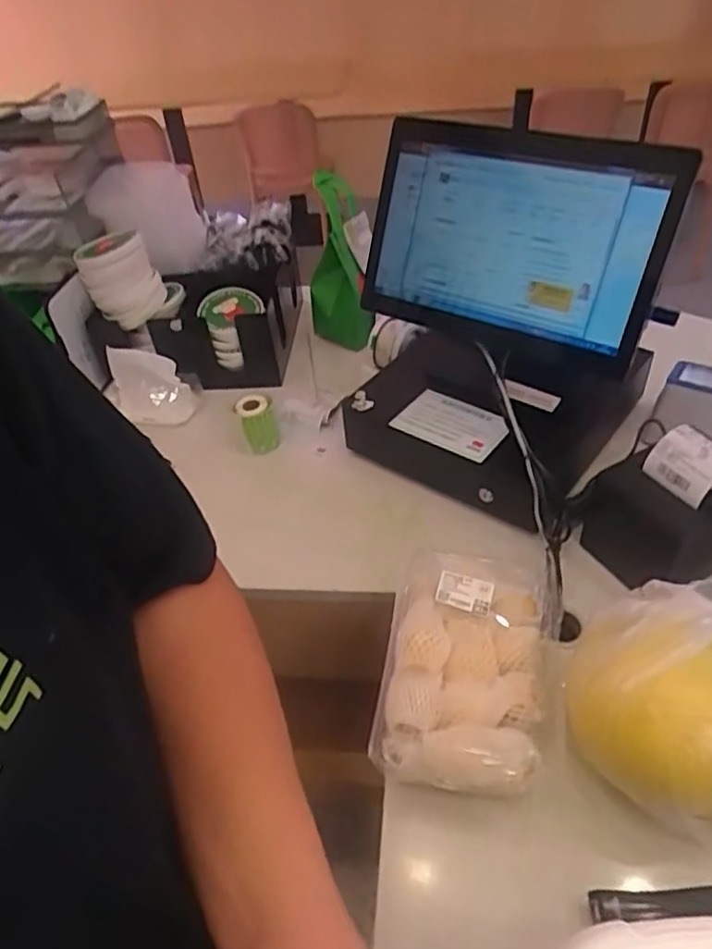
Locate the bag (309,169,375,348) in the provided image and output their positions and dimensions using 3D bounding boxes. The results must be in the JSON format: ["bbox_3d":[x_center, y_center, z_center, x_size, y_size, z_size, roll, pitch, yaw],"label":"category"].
[{"bbox_3d":[-0.024,-0.314,0.997,0.067,0.285,0.135,-21,45,-14],"label":"bag"}]

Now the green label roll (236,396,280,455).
[{"bbox_3d":[-0.139,-0.072,0.931,0.048,0.082,0.045,-4,44,3],"label":"green label roll"}]

